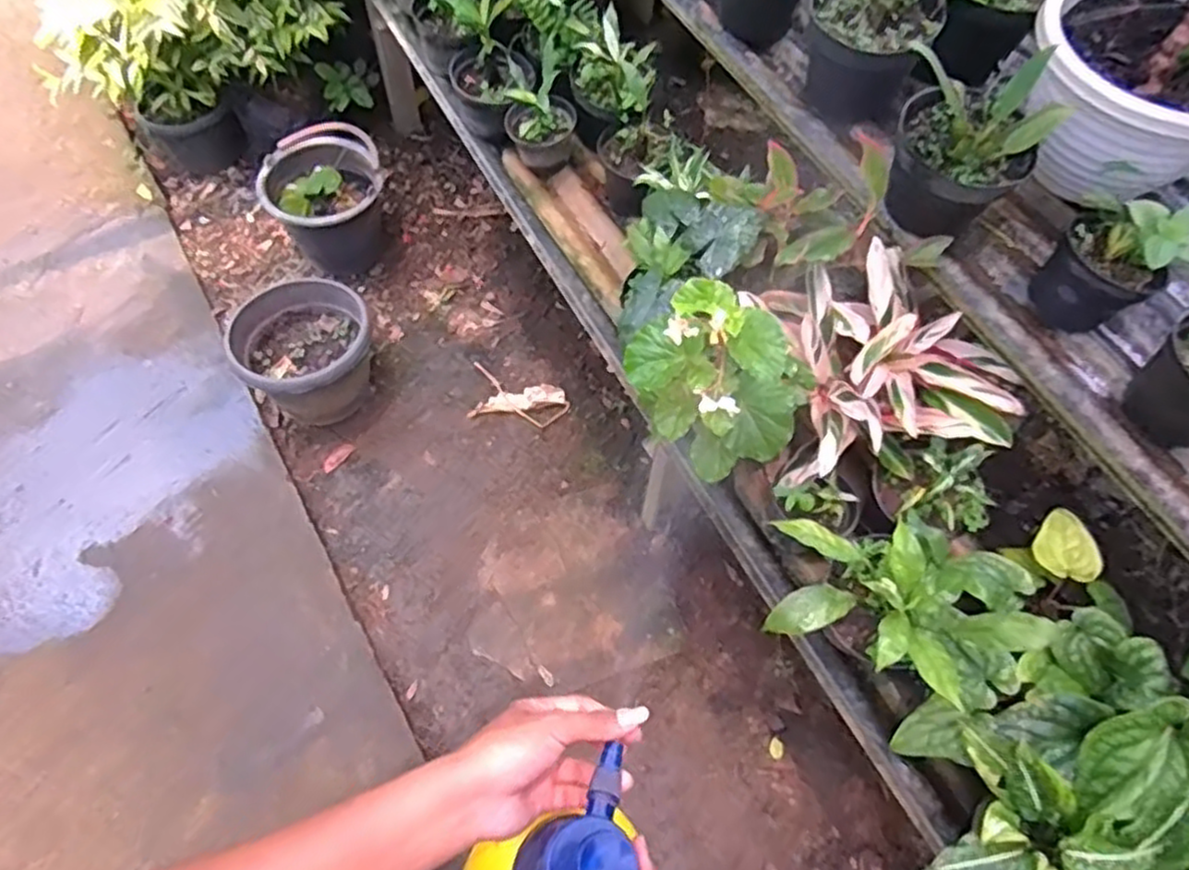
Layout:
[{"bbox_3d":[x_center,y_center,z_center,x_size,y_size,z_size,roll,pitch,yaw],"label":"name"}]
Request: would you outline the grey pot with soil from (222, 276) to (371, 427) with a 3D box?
[{"bbox_3d":[-0.647,-0.191,1.648,0.287,0.179,0.302,1,62,-2],"label":"grey pot with soil"}]

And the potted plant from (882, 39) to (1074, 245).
[{"bbox_3d":[0.498,-0.387,0.988,0.177,0.196,0.159,6,62,1],"label":"potted plant"}]

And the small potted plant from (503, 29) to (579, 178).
[{"bbox_3d":[-0.110,-0.634,1.448,0.142,0.176,0.144,-3,62,-4],"label":"small potted plant"}]

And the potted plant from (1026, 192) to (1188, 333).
[{"bbox_3d":[0.672,-0.235,0.939,0.134,0.177,0.151,33,66,14],"label":"potted plant"}]

